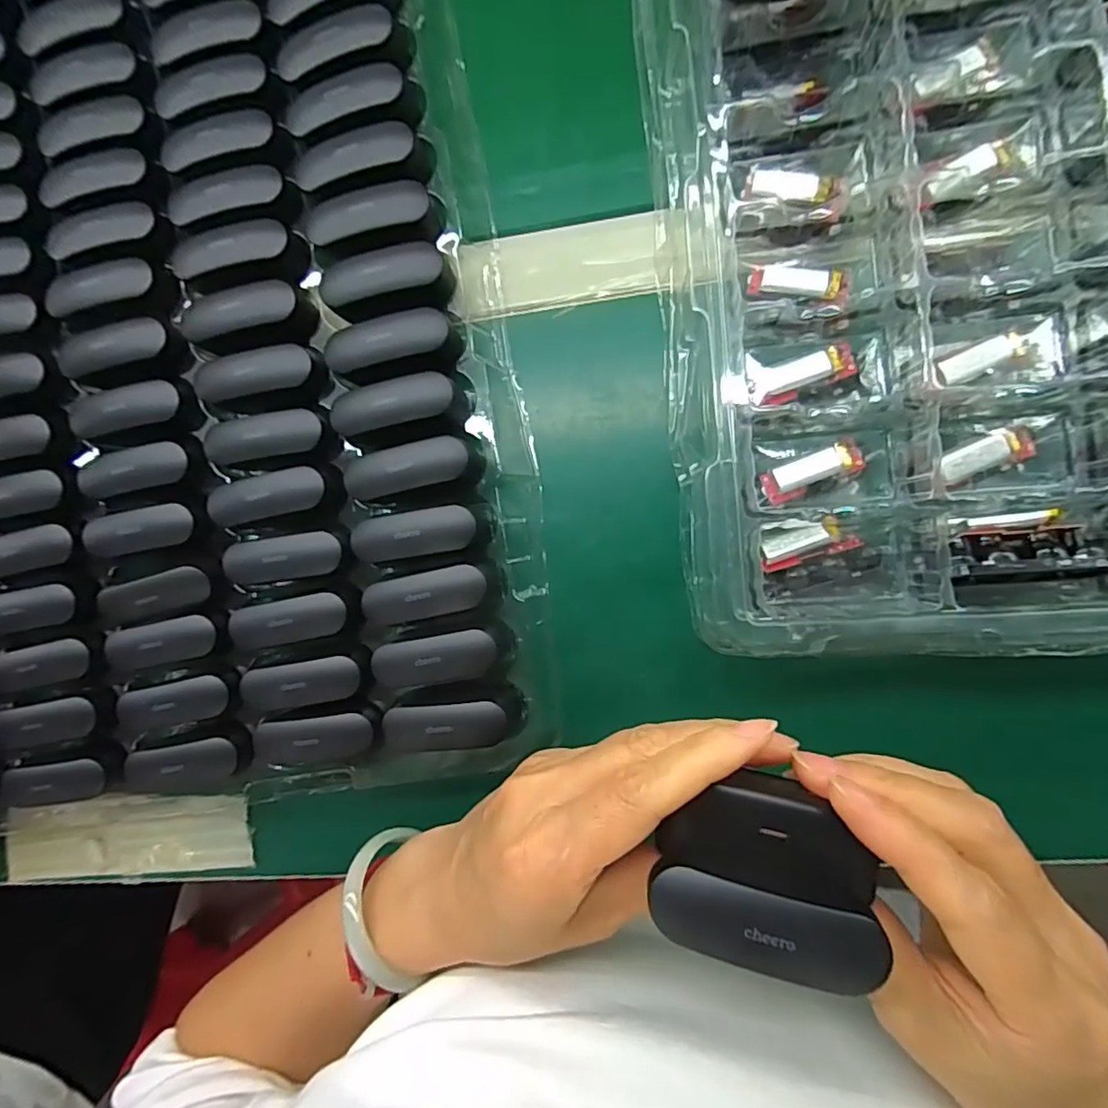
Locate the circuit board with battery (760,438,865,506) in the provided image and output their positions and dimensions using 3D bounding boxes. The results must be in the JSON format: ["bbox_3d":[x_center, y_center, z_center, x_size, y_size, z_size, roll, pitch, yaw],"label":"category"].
[{"bbox_3d":[0.117,-0.037,0.259,0.043,0.006,0.016,-24,86,7],"label":"circuit board with battery"}]

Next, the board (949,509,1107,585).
[{"bbox_3d":[0.190,-0.002,0.234,0.054,0.021,0.028,-4,90,8],"label":"board"}]

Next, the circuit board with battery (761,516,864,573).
[{"bbox_3d":[0.117,-0.005,0.263,0.043,0.004,0.016,-18,86,7],"label":"circuit board with battery"}]

